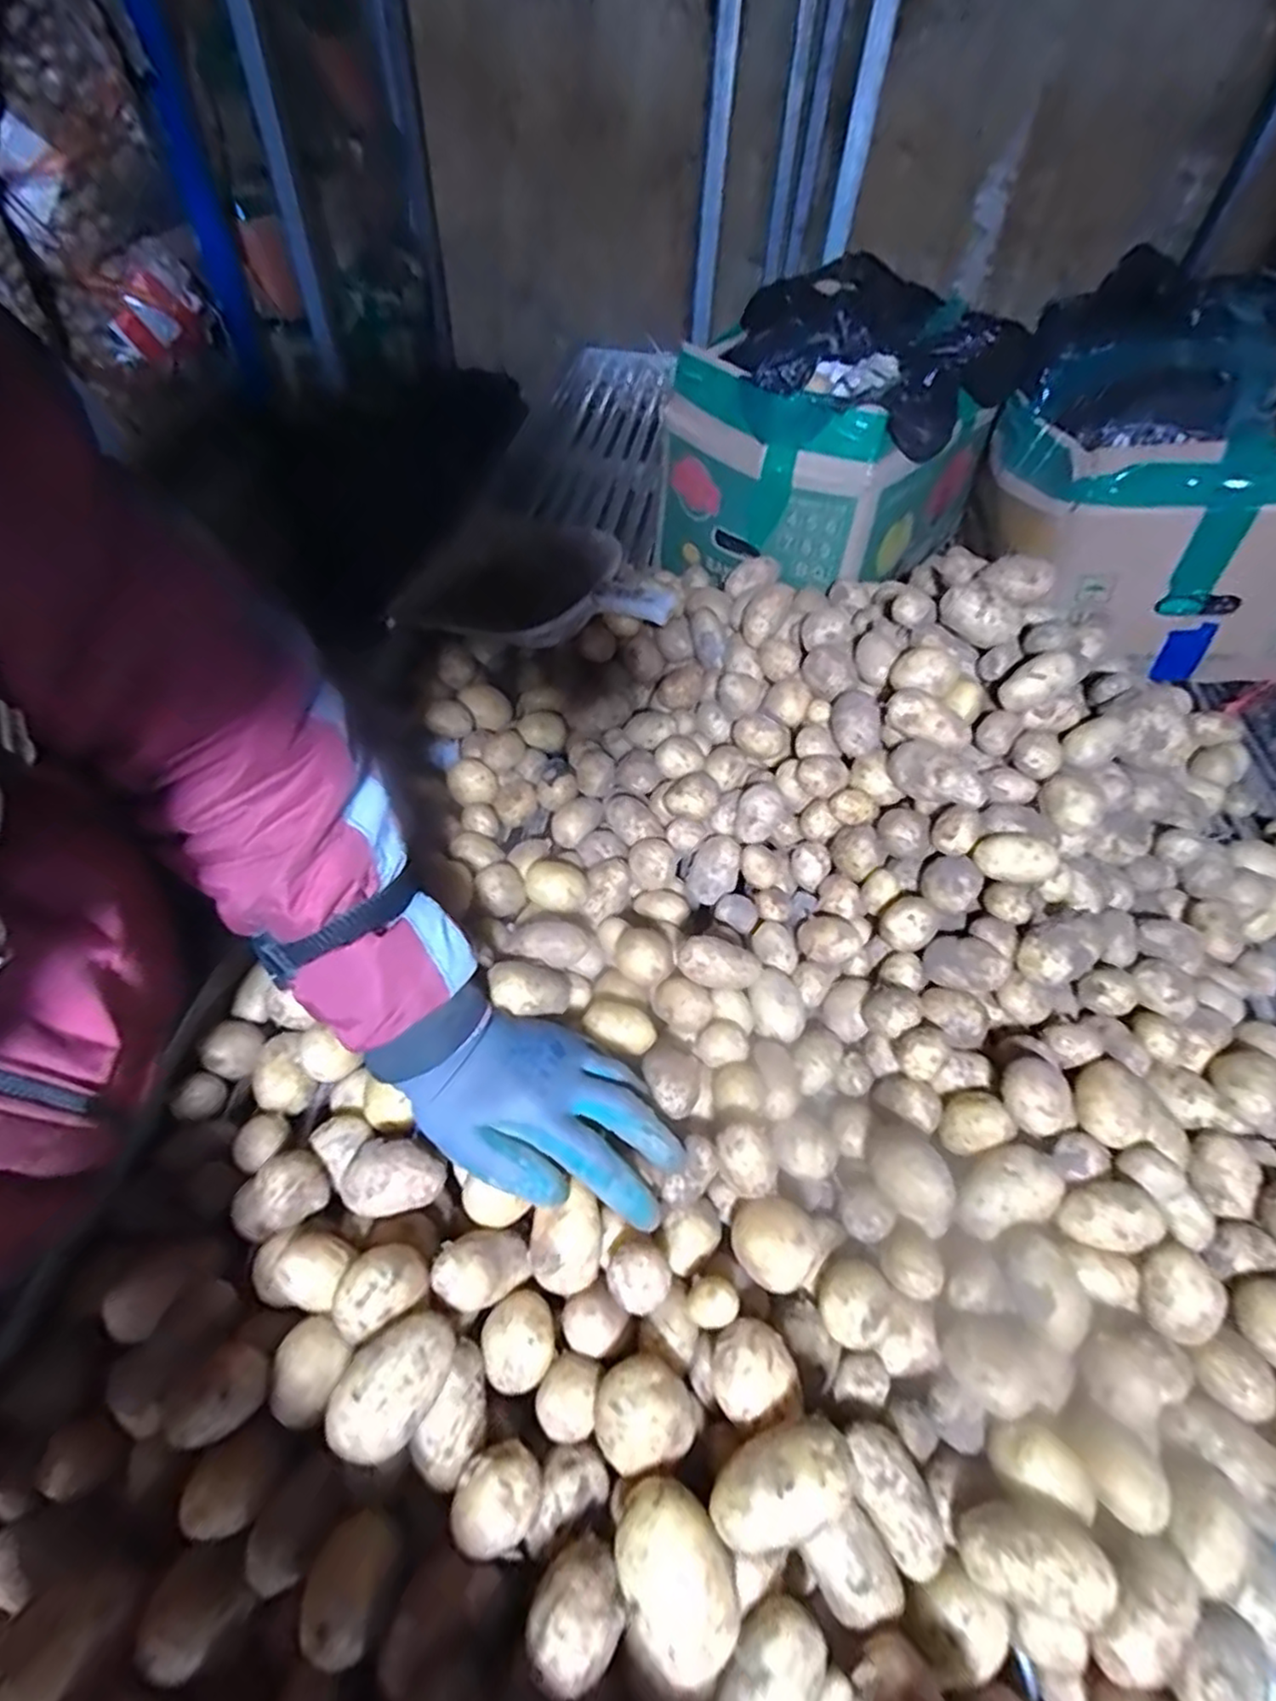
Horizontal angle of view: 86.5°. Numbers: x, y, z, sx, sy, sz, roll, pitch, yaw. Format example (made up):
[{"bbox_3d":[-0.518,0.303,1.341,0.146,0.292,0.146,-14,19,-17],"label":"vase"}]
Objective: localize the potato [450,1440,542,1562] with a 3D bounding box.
[{"bbox_3d":[-0.065,0.300,0.314,0.035,0.030,0.042,29,54,22],"label":"potato"}]

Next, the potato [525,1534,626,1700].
[{"bbox_3d":[-0.026,0.329,0.292,0.042,0.035,0.037,-31,57,-26],"label":"potato"}]

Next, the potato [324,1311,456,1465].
[{"bbox_3d":[-0.117,0.259,0.329,0.039,0.045,0.060,28,53,21],"label":"potato"}]

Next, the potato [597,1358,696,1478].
[{"bbox_3d":[0.003,0.280,0.336,0.045,0.031,0.044,1,49,-1],"label":"potato"}]

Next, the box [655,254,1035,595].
[{"bbox_3d":[0.234,-0.485,0.802,0.263,0.241,0.366,36,57,26],"label":"box"}]

